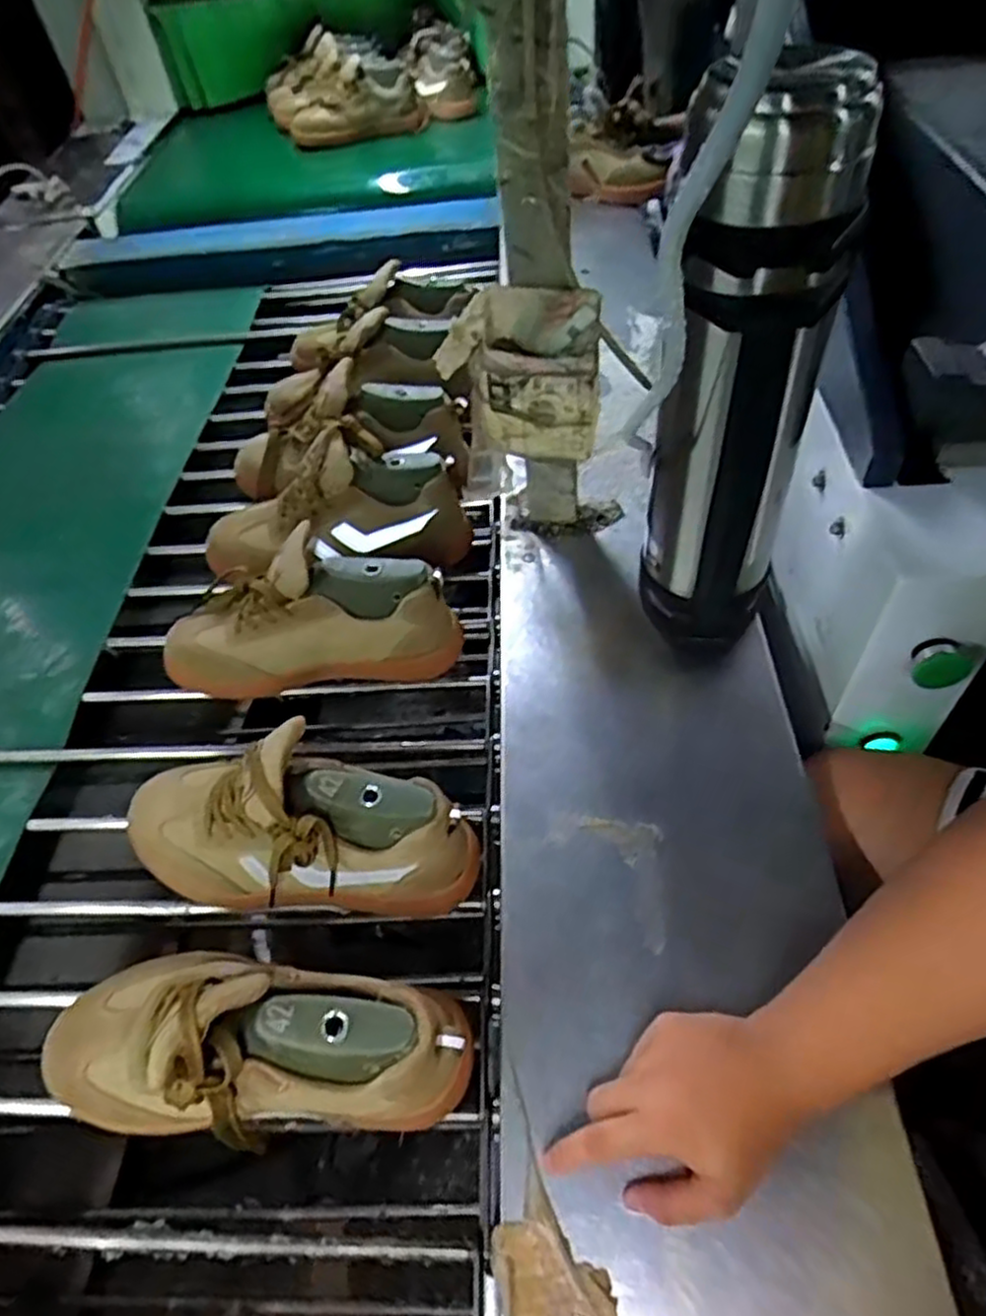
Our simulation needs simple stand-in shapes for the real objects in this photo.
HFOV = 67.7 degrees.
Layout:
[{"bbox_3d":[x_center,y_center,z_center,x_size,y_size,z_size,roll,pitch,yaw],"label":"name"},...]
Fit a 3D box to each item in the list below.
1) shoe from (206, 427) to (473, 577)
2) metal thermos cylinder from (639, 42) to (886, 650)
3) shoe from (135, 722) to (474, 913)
[{"bbox_3d":[-0.170,-0.157,0.771,0.286,0.116,0.085,-5,53,0],"label":"shoe"},{"bbox_3d":[0.174,-0.174,0.545,0.114,0.416,0.110,16,56,15],"label":"metal thermos cylinder"},{"bbox_3d":[-0.155,0.120,0.552,0.272,0.119,0.094,1,54,5],"label":"shoe"}]

